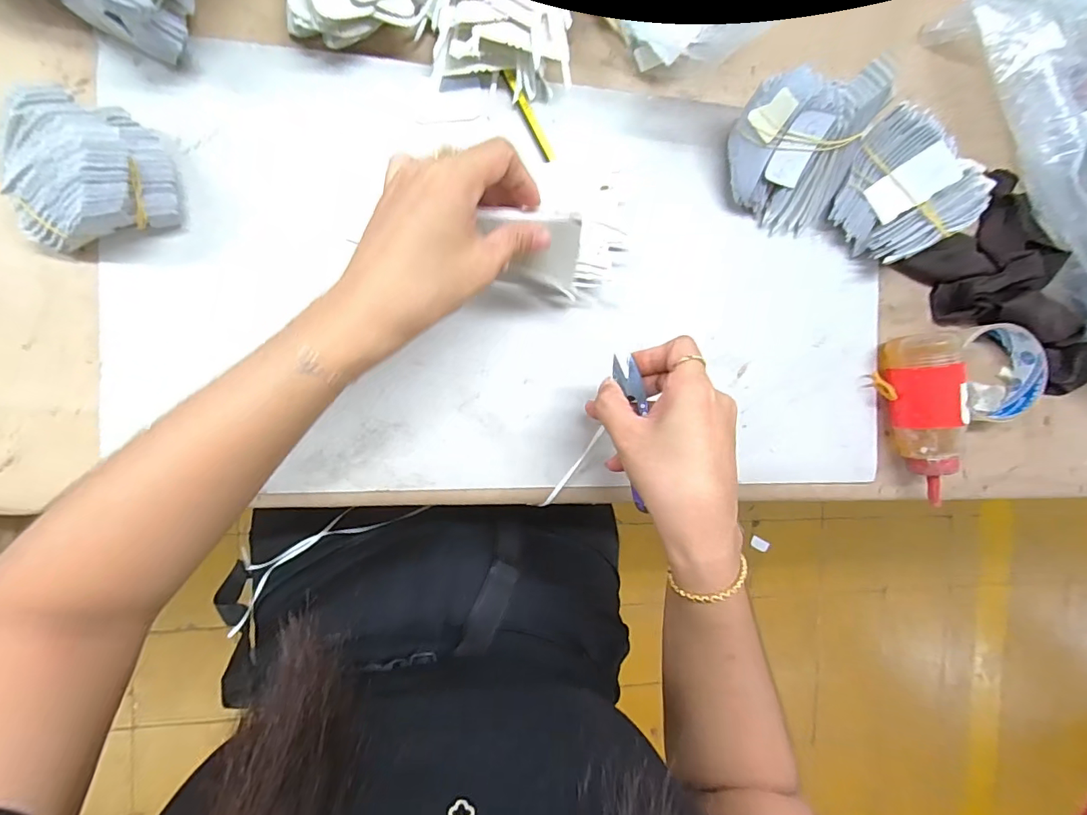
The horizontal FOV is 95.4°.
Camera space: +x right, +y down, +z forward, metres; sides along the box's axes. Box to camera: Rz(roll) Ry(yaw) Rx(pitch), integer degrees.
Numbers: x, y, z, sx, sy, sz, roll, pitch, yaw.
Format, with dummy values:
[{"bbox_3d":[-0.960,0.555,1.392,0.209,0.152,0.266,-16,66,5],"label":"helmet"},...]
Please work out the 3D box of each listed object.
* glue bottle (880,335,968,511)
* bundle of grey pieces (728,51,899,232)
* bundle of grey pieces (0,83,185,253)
[{"bbox_3d":[0.312,0.010,0.408,0.046,0.046,0.140,-12,94,-9],"label":"glue bottle"},{"bbox_3d":[0.192,-0.187,0.368,0.095,0.067,0.090,-7,93,-9],"label":"bundle of grey pieces"},{"bbox_3d":[-0.276,-0.140,0.294,0.088,0.049,0.072,-16,95,-9],"label":"bundle of grey pieces"}]

